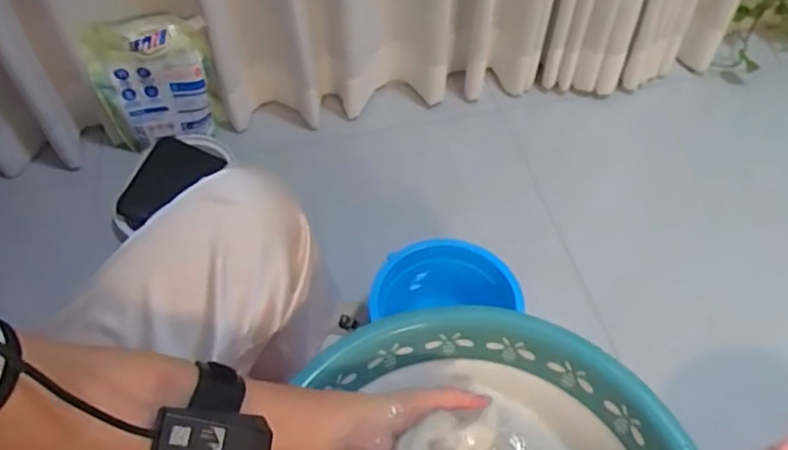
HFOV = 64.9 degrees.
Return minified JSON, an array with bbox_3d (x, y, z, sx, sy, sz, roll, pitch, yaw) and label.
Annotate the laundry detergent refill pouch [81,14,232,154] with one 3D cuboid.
[{"bbox_3d":[-0.426,-0.251,1.096,0.211,0.250,0.075,-16,55,-12],"label":"laundry detergent refill pouch"}]

